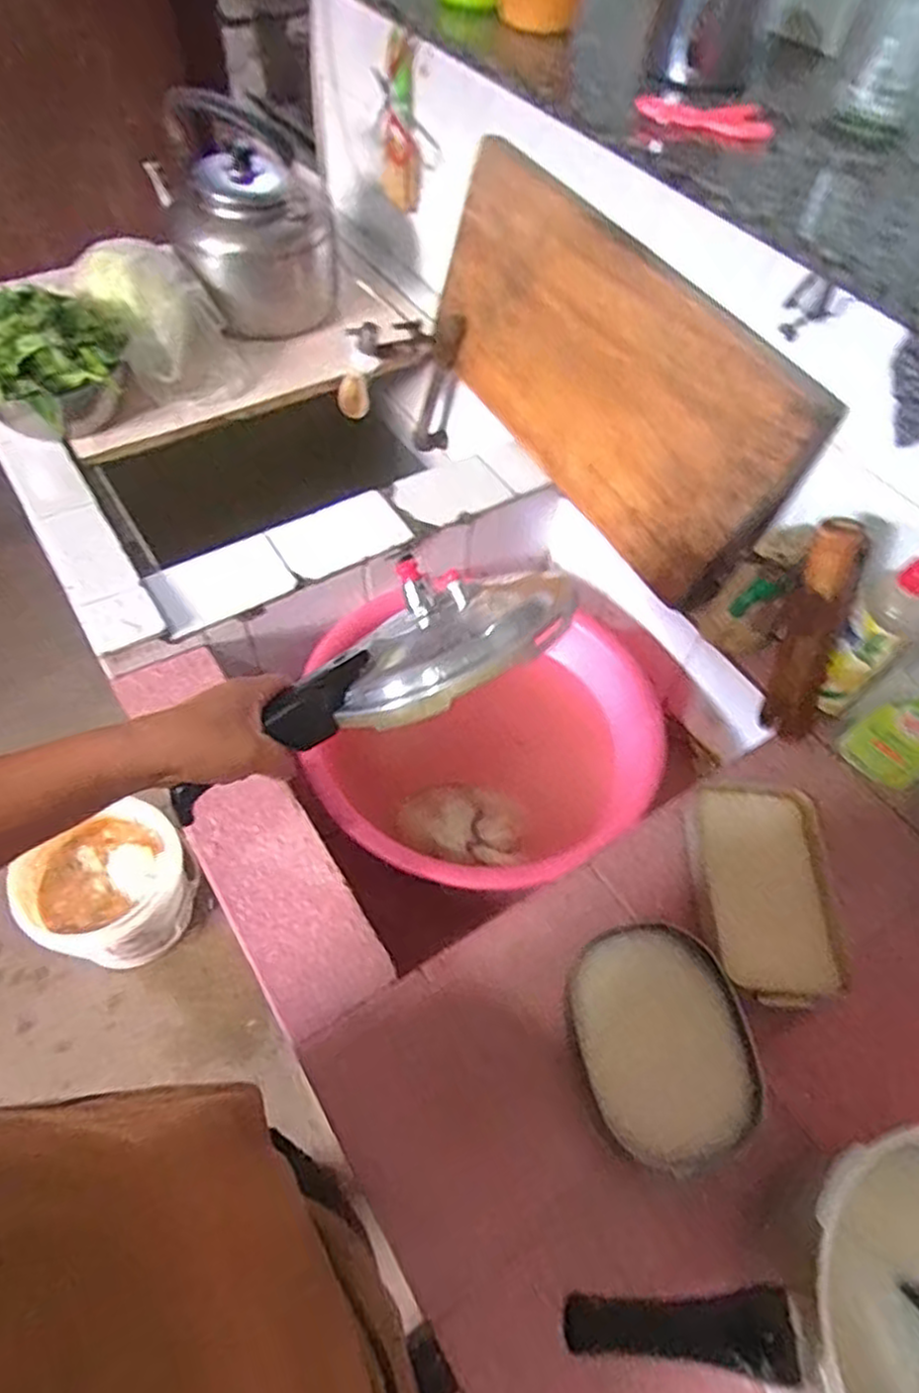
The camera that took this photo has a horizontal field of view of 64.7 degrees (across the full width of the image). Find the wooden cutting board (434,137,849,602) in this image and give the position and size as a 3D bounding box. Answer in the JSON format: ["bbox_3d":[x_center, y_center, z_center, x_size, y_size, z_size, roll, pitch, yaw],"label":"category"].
[{"bbox_3d":[0.155,-0.389,0.862,0.046,0.271,0.569,-18,60,-35],"label":"wooden cutting board"}]

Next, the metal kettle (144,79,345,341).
[{"bbox_3d":[-0.308,-0.678,1.013,0.195,0.257,0.228,-27,62,-21],"label":"metal kettle"}]

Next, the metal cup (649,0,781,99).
[{"bbox_3d":[0.194,-0.523,0.544,0.090,0.093,0.092,16,56,6],"label":"metal cup"}]

